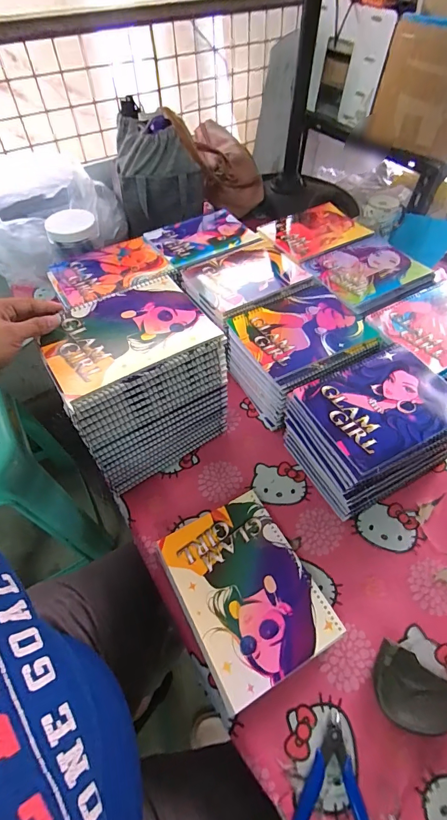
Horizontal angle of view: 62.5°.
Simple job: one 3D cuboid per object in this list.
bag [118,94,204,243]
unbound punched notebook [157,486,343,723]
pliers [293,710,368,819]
[{"bbox_3d":[-0.152,-0.567,0.874,0.193,0.218,0.160,-10,55,-7],"label":"bag"},{"bbox_3d":[0.026,0.221,0.457,0.151,0.033,0.199,-23,55,-17],"label":"unbound punched notebook"},{"bbox_3d":[0.109,0.373,0.357,0.081,0.008,0.119,11,52,9],"label":"pliers"}]

